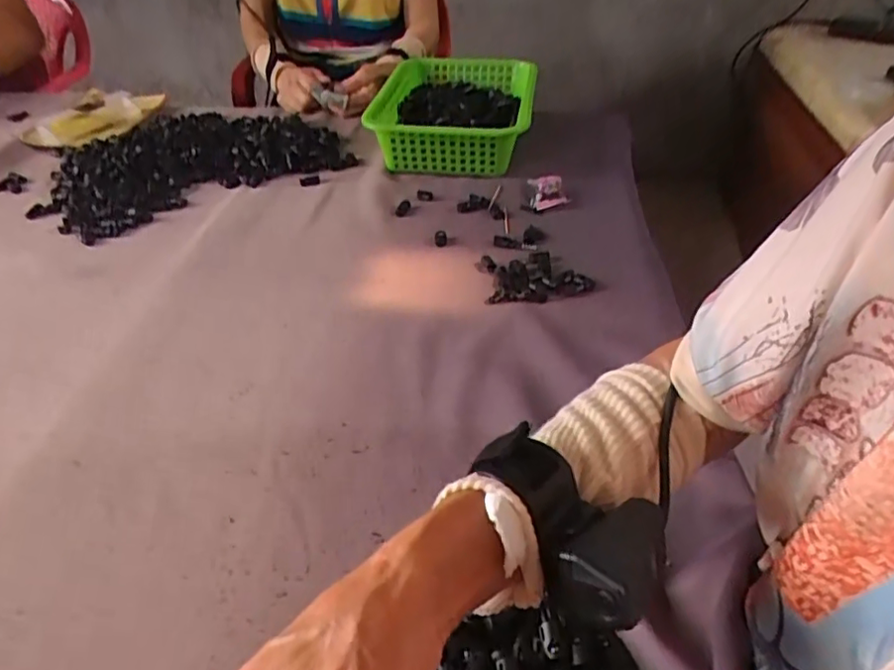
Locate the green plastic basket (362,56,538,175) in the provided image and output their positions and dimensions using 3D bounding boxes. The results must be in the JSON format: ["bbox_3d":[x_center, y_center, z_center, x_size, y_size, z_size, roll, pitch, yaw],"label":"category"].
[{"bbox_3d":[0.016,-0.335,0.918,0.219,0.089,0.345,6,40,7],"label":"green plastic basket"}]

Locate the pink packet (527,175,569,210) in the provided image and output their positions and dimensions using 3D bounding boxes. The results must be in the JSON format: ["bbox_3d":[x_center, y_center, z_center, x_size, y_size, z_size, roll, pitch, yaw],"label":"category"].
[{"bbox_3d":[0.131,-0.184,0.771,0.043,0.021,0.046,-7,40,-7],"label":"pink packet"}]

